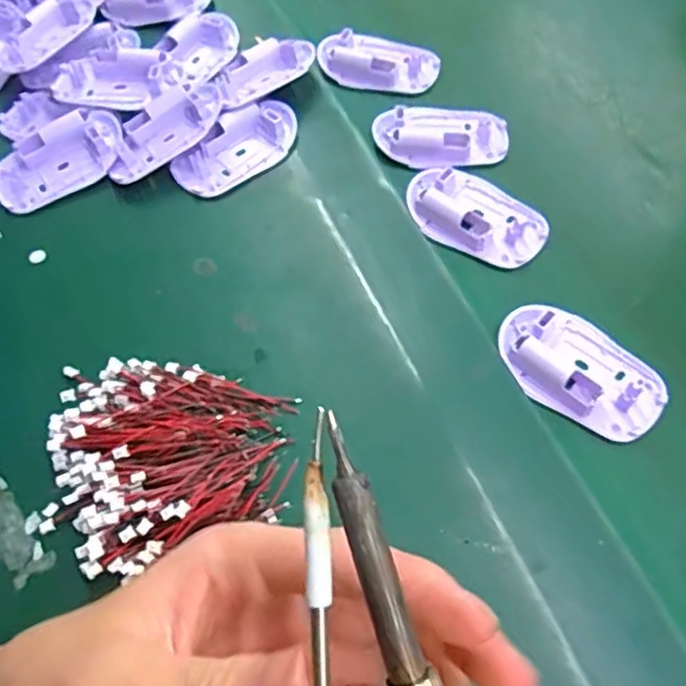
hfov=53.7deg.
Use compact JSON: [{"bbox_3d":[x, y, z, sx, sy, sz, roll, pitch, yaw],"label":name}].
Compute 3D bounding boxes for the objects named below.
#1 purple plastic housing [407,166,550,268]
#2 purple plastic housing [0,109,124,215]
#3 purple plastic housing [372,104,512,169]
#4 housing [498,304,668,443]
[{"bbox_3d":[0.089,-0.088,0.456,0.096,0.015,0.059,36,68,22],"label":"purple plastic housing"},{"bbox_3d":[-0.205,-0.132,0.487,0.096,0.014,0.053,-30,86,-5],"label":"purple plastic housing"},{"bbox_3d":[0.072,-0.157,0.499,0.095,0.019,0.060,0,60,4],"label":"purple plastic housing"},{"bbox_3d":[0.137,0.012,0.391,0.097,0.016,0.061,31,67,20],"label":"housing"}]

